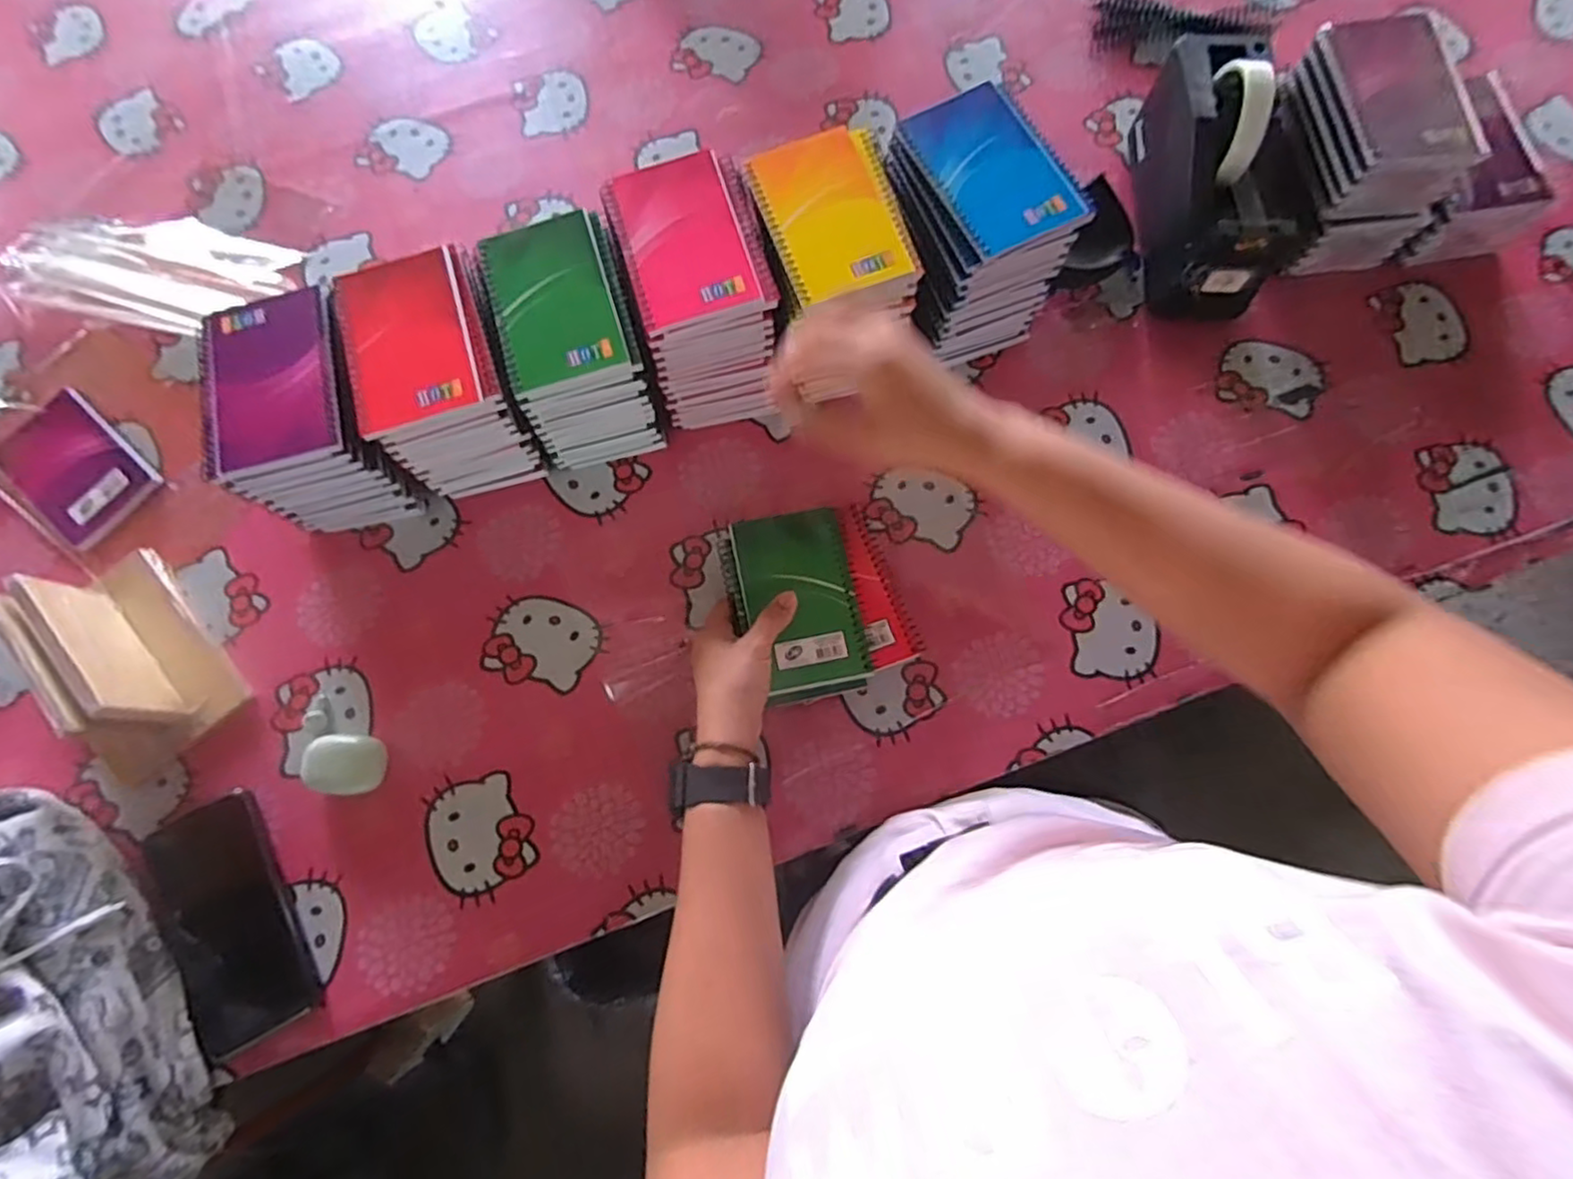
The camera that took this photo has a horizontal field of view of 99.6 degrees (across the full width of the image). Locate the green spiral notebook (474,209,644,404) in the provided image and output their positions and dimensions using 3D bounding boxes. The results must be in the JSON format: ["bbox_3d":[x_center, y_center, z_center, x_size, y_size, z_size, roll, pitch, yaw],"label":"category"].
[{"bbox_3d":[-0.163,-0.200,0.468,0.082,0.015,0.128,-19,76,-4],"label":"green spiral notebook"}]

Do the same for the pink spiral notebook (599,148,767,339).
[{"bbox_3d":[-0.073,-0.244,0.463,0.084,0.010,0.131,-17,76,-4],"label":"pink spiral notebook"}]

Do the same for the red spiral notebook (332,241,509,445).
[{"bbox_3d":[-0.256,-0.174,0.462,0.097,0.017,0.123,-18,76,-4],"label":"red spiral notebook"}]

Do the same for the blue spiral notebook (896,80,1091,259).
[{"bbox_3d":[0.147,-0.297,0.470,0.089,0.010,0.128,-27,77,-6],"label":"blue spiral notebook"}]

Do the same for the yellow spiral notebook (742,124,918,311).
[{"bbox_3d":[0.028,-0.261,0.463,0.083,0.008,0.134,-19,76,-4],"label":"yellow spiral notebook"}]

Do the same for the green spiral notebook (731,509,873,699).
[{"bbox_3d":[0.010,0.006,0.485,0.080,0.010,0.131,-11,76,-2],"label":"green spiral notebook"}]

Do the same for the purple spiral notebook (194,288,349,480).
[{"bbox_3d":[-0.358,-0.144,0.457,0.093,0.008,0.128,-14,76,-3],"label":"purple spiral notebook"}]

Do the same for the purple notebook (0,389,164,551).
[{"bbox_3d":[-0.610,-0.106,0.557,0.154,0.010,0.099,38,79,10],"label":"purple notebook"}]

